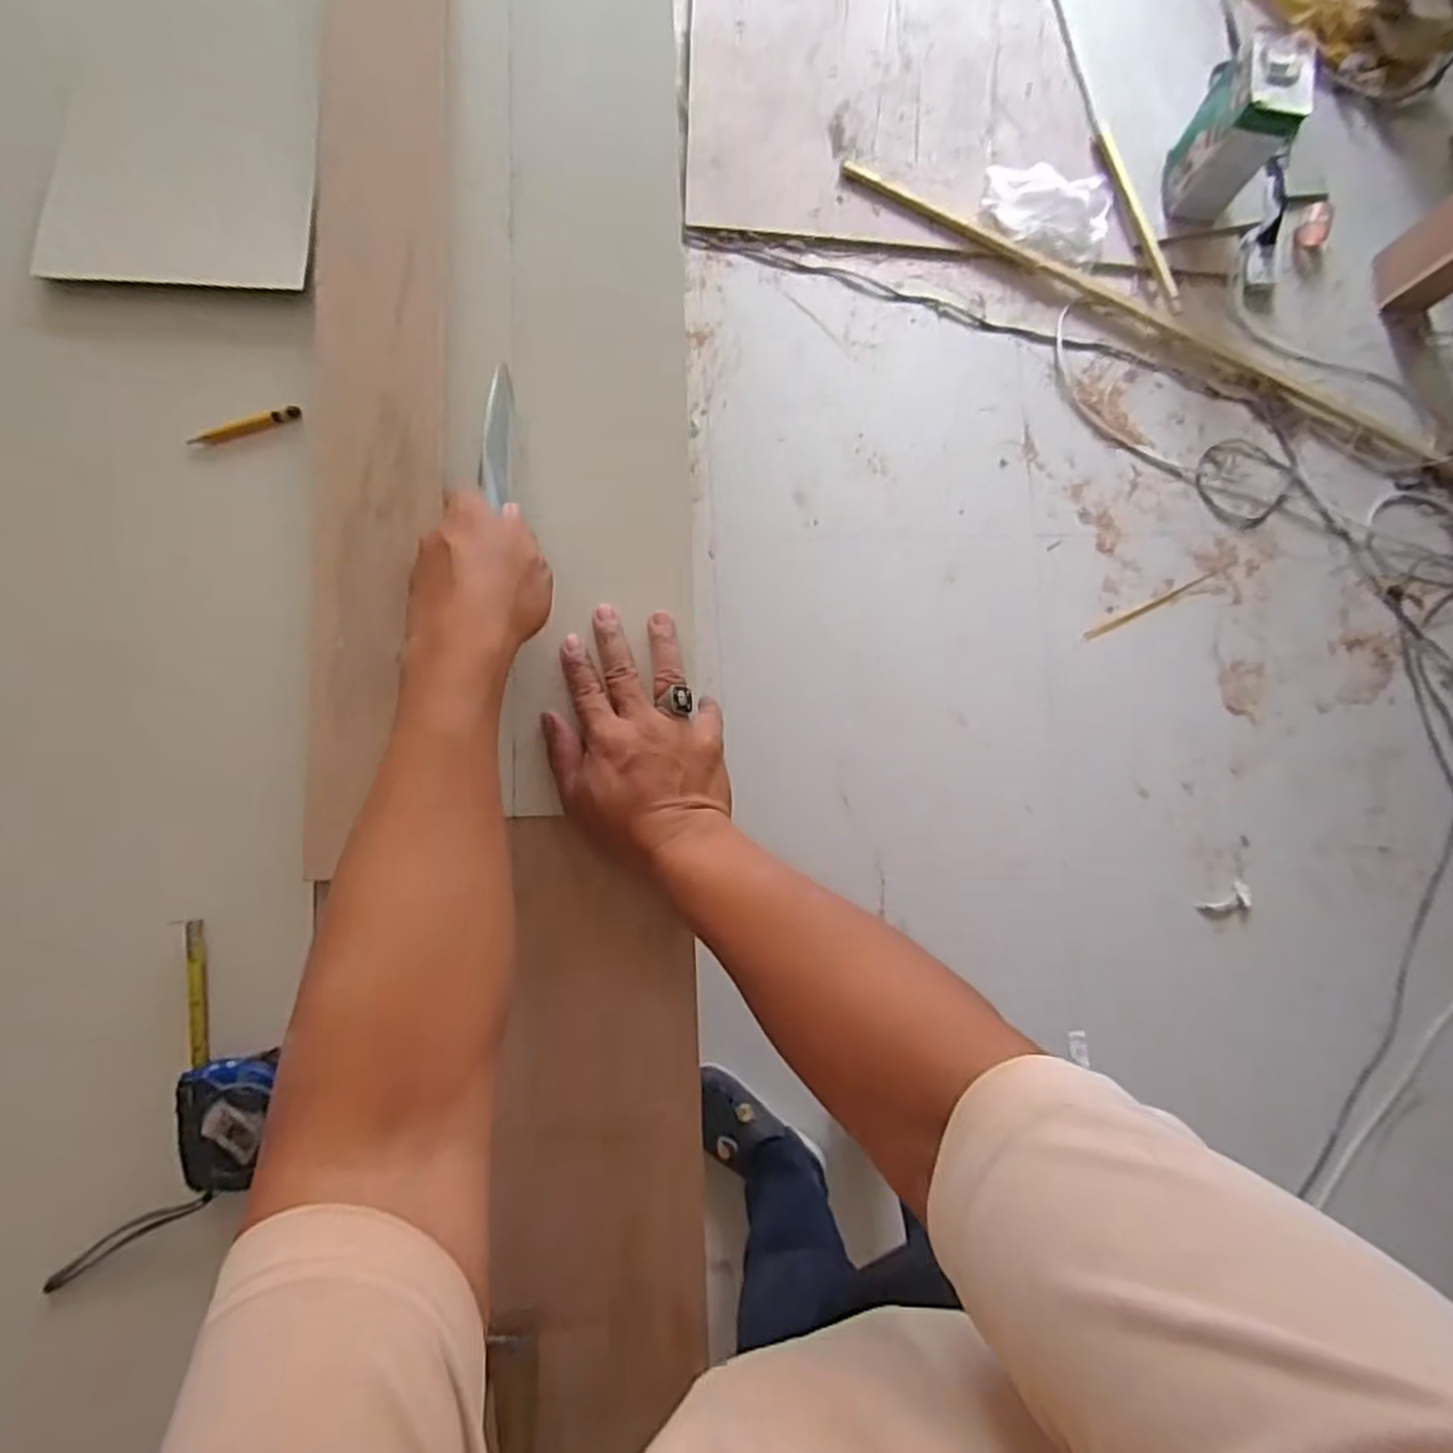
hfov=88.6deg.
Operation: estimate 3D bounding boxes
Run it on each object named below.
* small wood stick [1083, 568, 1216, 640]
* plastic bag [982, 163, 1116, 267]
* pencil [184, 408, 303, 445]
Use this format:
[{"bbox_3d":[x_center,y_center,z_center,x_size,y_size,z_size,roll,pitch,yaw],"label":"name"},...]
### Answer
[{"bbox_3d":[0.796,-0.227,1.387,0.288,0.009,0.019,-25,86,-5],"label":"small wood stick"},{"bbox_3d":[0.609,-0.976,1.409,0.231,0.041,0.163,14,83,-2],"label":"plastic bag"},{"bbox_3d":[-0.319,-0.199,0.493,0.072,0.009,0.008,-19,85,-5],"label":"pencil"}]

